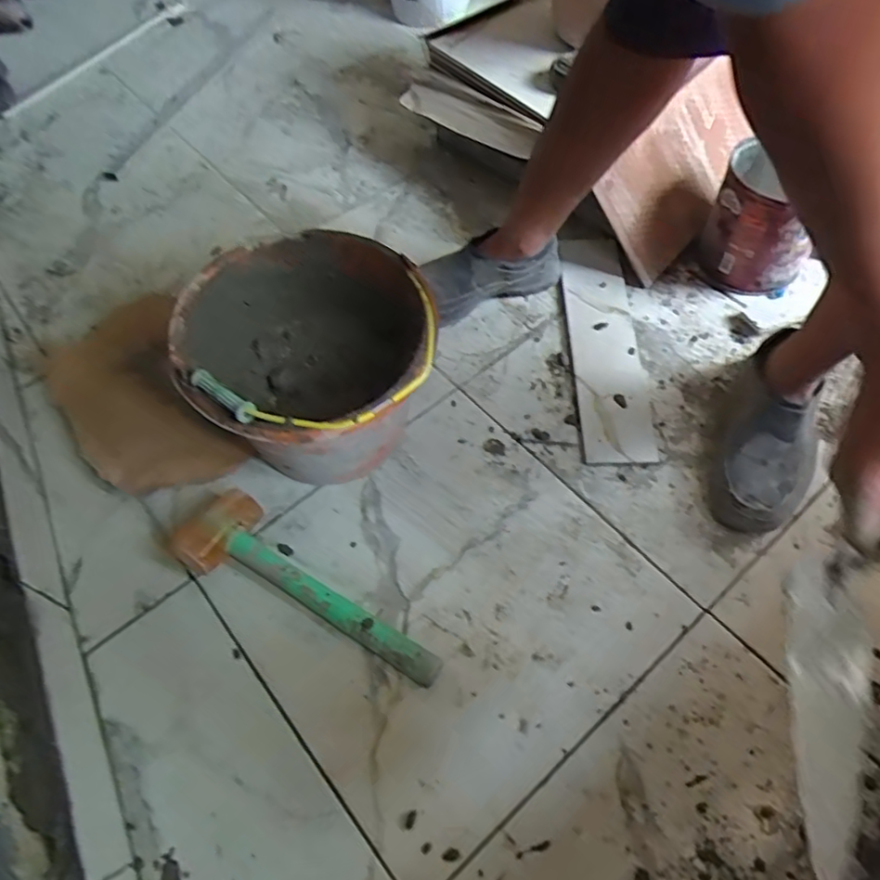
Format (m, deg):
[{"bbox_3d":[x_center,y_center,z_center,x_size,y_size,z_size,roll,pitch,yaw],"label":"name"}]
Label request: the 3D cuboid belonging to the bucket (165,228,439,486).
[{"bbox_3d":[-0.138,-0.076,0.721,0.271,0.233,0.283,-2,58,3],"label":"bucket"}]

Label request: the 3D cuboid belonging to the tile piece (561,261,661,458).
[{"bbox_3d":[0.227,-0.114,0.851,0.096,0.011,0.321,1,60,-4],"label":"tile piece"}]

